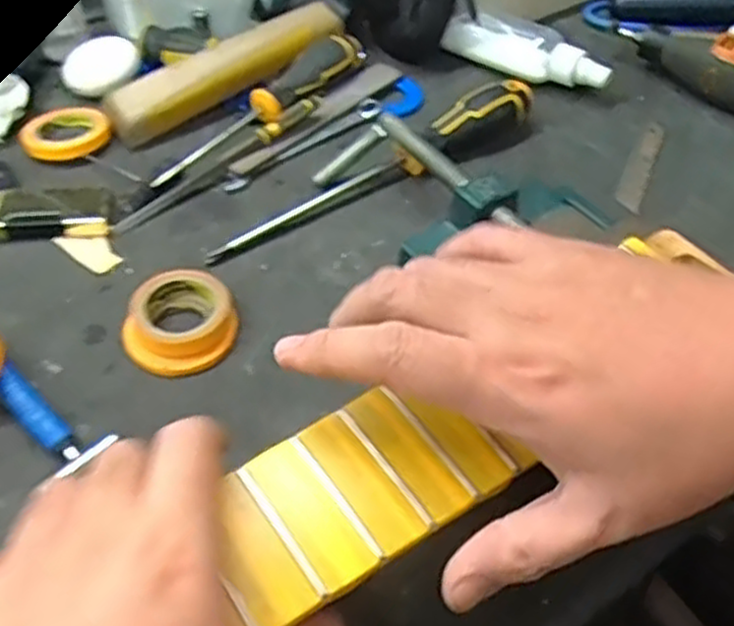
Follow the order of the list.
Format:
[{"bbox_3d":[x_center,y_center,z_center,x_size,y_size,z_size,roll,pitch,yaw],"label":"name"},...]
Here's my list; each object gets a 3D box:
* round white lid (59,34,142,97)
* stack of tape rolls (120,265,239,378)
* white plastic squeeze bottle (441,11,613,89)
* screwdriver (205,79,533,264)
[{"bbox_3d":[-0.194,-0.180,0.571,0.051,0.017,0.053,1,50,-1],"label":"round white lid"},{"bbox_3d":[-0.101,0.005,0.422,0.059,0.020,0.060,-13,51,-13],"label":"stack of tape rolls"},{"bbox_3d":[0.123,-0.198,0.591,0.127,0.035,0.032,25,53,18],"label":"white plastic squeeze bottle"},{"bbox_3d":[0.011,-0.092,0.499,0.244,0.031,0.031,-30,57,-25],"label":"screwdriver"}]

